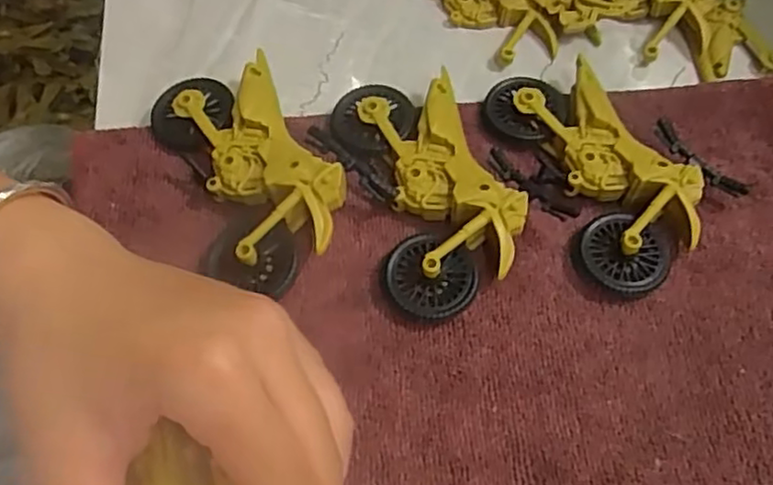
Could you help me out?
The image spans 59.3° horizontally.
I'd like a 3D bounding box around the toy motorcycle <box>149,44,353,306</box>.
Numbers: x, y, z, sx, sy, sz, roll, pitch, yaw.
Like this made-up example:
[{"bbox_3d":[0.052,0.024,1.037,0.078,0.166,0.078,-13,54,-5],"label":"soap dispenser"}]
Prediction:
[{"bbox_3d":[-0.058,-0.032,0.289,0.059,0.029,0.113,-22,64,-13],"label":"toy motorcycle"}]

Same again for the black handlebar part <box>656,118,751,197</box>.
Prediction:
[{"bbox_3d":[0.136,-0.035,0.297,0.048,0.010,0.006,43,68,6],"label":"black handlebar part"}]

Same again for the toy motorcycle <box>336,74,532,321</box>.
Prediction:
[{"bbox_3d":[0.018,-0.026,0.290,0.058,0.023,0.115,-14,62,-9],"label":"toy motorcycle"}]

